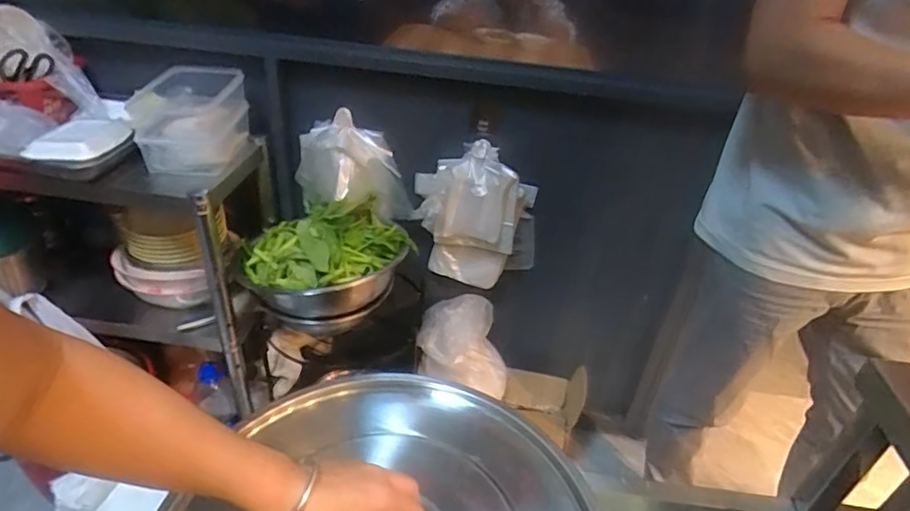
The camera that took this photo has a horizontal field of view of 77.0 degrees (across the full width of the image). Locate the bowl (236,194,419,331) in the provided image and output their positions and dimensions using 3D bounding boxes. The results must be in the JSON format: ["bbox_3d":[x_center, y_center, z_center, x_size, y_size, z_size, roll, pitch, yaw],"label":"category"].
[{"bbox_3d":[-0.276,0.008,1.233,0.317,0.155,0.334,19,37,20],"label":"bowl"}]

